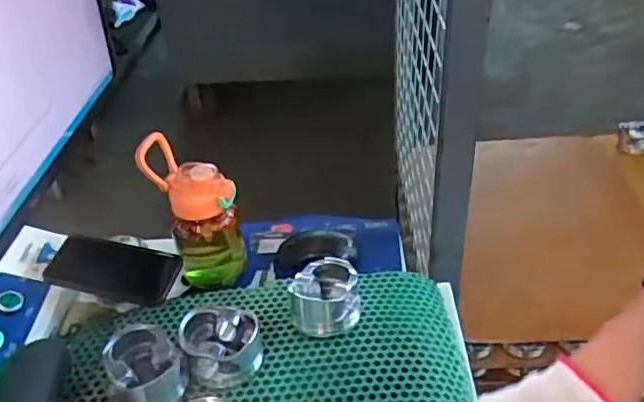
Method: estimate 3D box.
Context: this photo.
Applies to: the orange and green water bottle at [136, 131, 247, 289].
[{"bbox_3d":[-0.163,0.014,0.794,0.106,0.195,0.089,-14,39,-12],"label":"orange and green water bottle"}]

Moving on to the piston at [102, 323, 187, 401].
[{"bbox_3d":[-0.194,0.183,0.668,0.078,0.060,0.074,-3,38,2],"label":"piston"}]

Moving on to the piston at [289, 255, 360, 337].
[{"bbox_3d":[0.003,0.114,0.734,0.084,0.048,0.090,-3,38,2],"label":"piston"}]

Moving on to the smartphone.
[{"bbox_3d":[-0.266,0.086,0.786,0.153,0.014,0.071,14,63,-1],"label":"smartphone"}]

